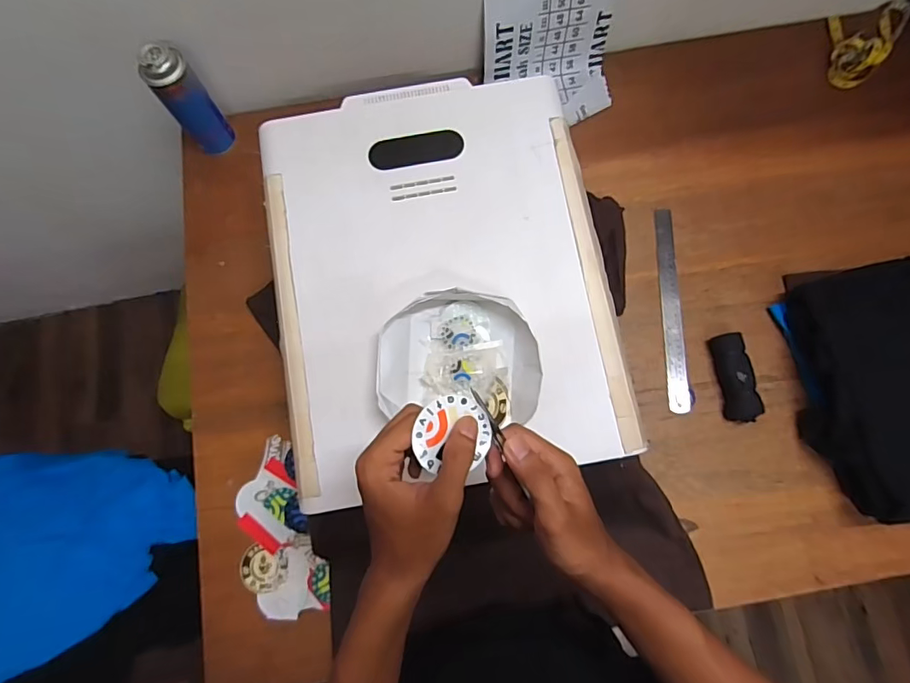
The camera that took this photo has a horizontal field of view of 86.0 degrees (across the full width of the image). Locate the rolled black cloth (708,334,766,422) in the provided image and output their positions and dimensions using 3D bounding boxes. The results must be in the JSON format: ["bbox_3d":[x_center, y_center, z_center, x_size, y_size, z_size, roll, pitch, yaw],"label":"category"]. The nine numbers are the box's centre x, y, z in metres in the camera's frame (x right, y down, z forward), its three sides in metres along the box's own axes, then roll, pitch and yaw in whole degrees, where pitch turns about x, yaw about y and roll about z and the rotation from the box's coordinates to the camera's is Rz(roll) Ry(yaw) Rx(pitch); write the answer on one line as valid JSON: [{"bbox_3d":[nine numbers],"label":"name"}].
[{"bbox_3d":[0.410,0.051,0.708,0.043,0.037,0.126,-6,78,-1],"label":"rolled black cloth"}]

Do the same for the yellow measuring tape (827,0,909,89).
[{"bbox_3d":[0.691,-0.523,0.828,0.107,0.031,0.206,34,80,7],"label":"yellow measuring tape"}]

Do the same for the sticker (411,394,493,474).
[{"bbox_3d":[-0.001,0.066,0.354,0.057,0.004,0.052,-2,95,-18],"label":"sticker"}]

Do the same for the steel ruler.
[{"bbox_3d":[0.335,-0.053,0.754,0.030,0.009,0.320,0,78,6],"label":"steel ruler"}]

